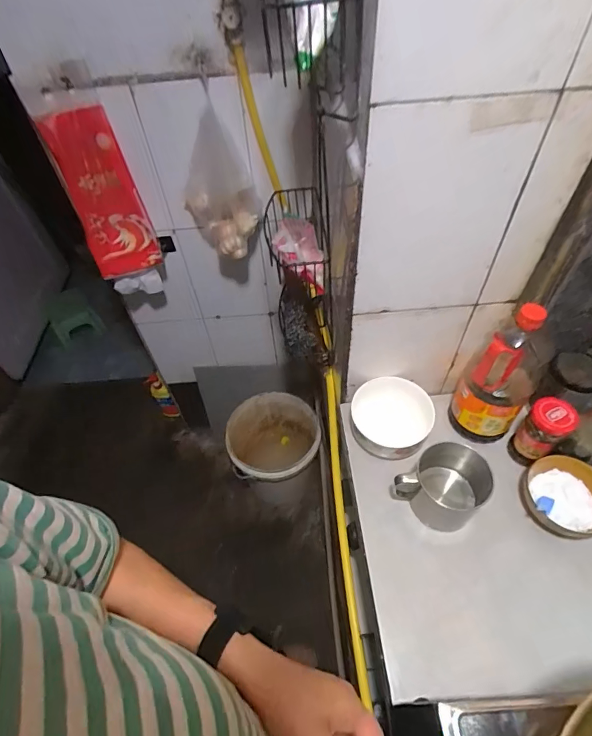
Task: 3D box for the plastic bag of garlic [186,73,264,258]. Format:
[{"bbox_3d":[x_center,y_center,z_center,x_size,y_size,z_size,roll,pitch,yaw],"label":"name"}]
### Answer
[{"bbox_3d":[-0.155,-0.372,0.825,0.143,0.269,0.122,-10,51,-3],"label":"plastic bag of garlic"}]

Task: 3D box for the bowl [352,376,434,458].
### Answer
[{"bbox_3d":[0.173,0.091,0.752,0.136,0.074,0.130,-2,51,3],"label":"bowl"}]

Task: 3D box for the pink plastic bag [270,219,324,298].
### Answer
[{"bbox_3d":[0.006,-0.186,0.687,0.082,0.098,0.066,4,52,8],"label":"pink plastic bag"}]

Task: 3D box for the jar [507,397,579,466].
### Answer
[{"bbox_3d":[0.416,0.115,0.703,0.060,0.145,0.062,-2,51,3],"label":"jar"}]

